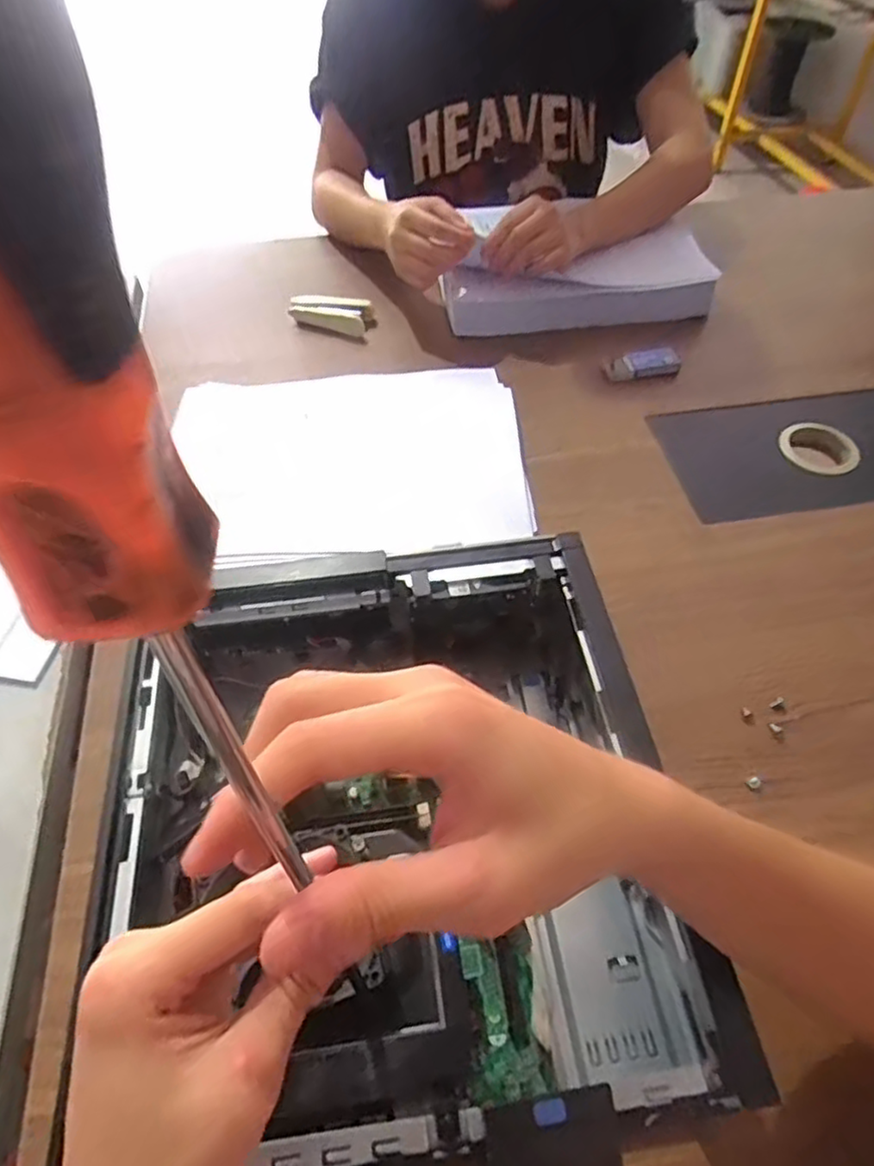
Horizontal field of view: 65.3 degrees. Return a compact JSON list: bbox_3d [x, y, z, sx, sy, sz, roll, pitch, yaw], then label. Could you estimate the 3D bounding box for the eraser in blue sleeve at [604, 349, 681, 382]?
[{"bbox_3d":[0.212,-0.221,0.696,0.073,0.017,0.030,-10,53,-7],"label":"eraser in blue sleeve"}]

